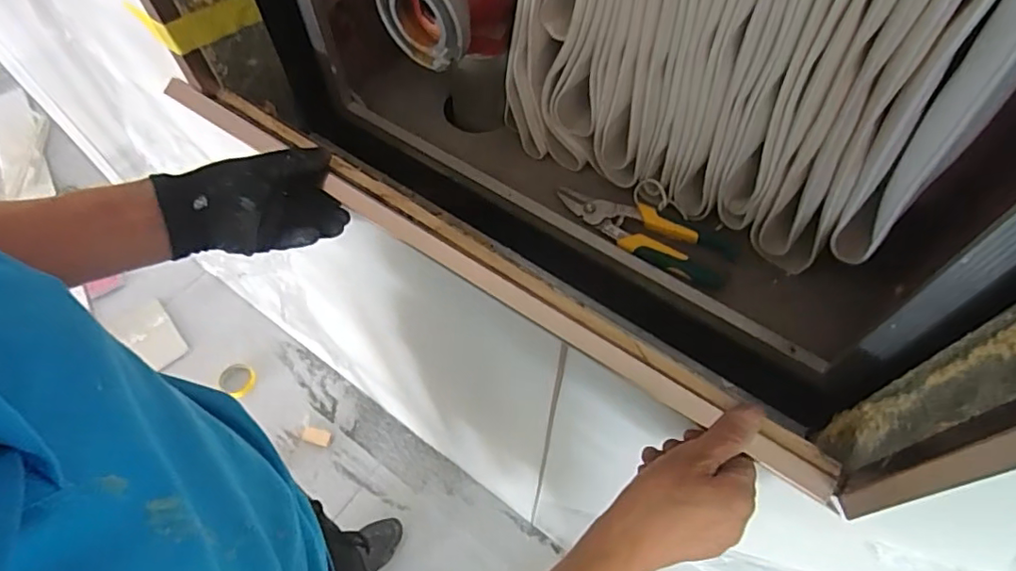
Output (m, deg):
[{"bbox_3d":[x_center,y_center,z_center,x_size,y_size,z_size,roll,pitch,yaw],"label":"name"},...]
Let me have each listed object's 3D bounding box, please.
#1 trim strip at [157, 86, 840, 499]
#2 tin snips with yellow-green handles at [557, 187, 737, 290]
[{"bbox_3d":[-0.046,-0.030,0.471,0.656,0.023,0.037,32,64,16],"label":"trim strip"},{"bbox_3d":[0.145,-0.056,0.611,0.198,0.025,0.070,21,62,13],"label":"tin snips with yellow-green handles"}]

